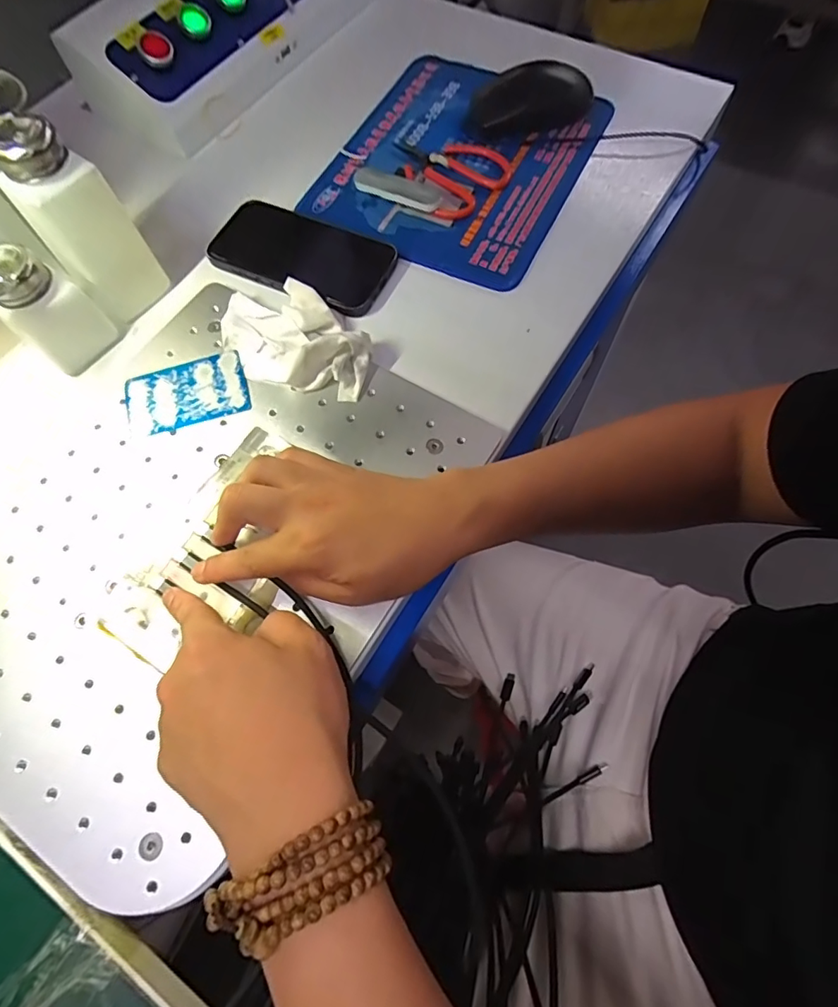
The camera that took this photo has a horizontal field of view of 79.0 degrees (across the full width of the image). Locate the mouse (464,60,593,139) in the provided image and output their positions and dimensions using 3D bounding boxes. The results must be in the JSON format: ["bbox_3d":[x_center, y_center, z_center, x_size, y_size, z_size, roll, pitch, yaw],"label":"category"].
[{"bbox_3d":[0.099,-0.370,0.467,0.116,0.036,0.058,-16,67,-4],"label":"mouse"}]

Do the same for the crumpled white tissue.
[{"bbox_3d":[-0.091,-0.128,0.373,0.121,0.028,0.083,16,69,9],"label":"crumpled white tissue"}]

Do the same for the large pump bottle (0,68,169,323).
[{"bbox_3d":[-0.239,-0.202,0.350,0.057,0.127,0.067,-38,71,-13],"label":"large pump bottle"}]

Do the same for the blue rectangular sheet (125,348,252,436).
[{"bbox_3d":[-0.167,-0.079,0.366,0.085,0.004,0.052,-18,67,-5],"label":"blue rectangular sheet"}]

